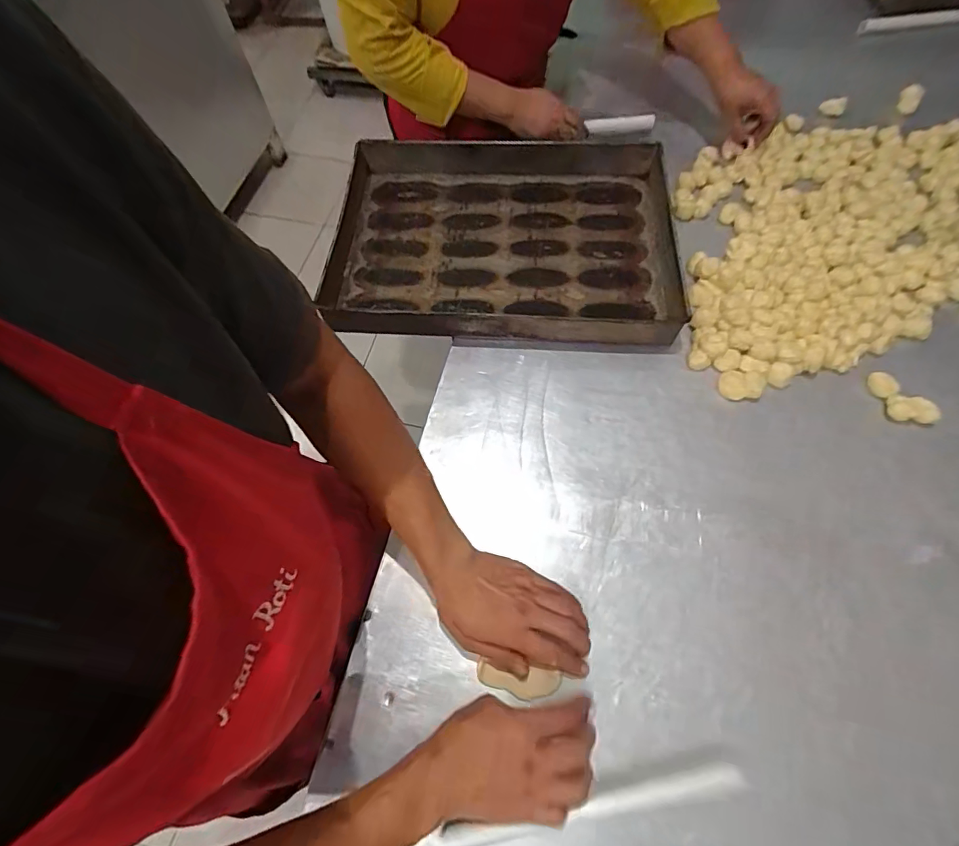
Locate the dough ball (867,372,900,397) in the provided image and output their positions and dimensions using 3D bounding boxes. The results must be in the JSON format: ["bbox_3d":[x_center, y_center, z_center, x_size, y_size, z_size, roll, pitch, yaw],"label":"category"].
[{"bbox_3d":[0.530,-0.051,0.626,0.026,0.016,0.035,-26,66,-9],"label":"dough ball"}]

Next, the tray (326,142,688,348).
[{"bbox_3d":[0.032,-0.301,0.745,0.520,0.050,0.397,3,64,4],"label":"tray"}]

